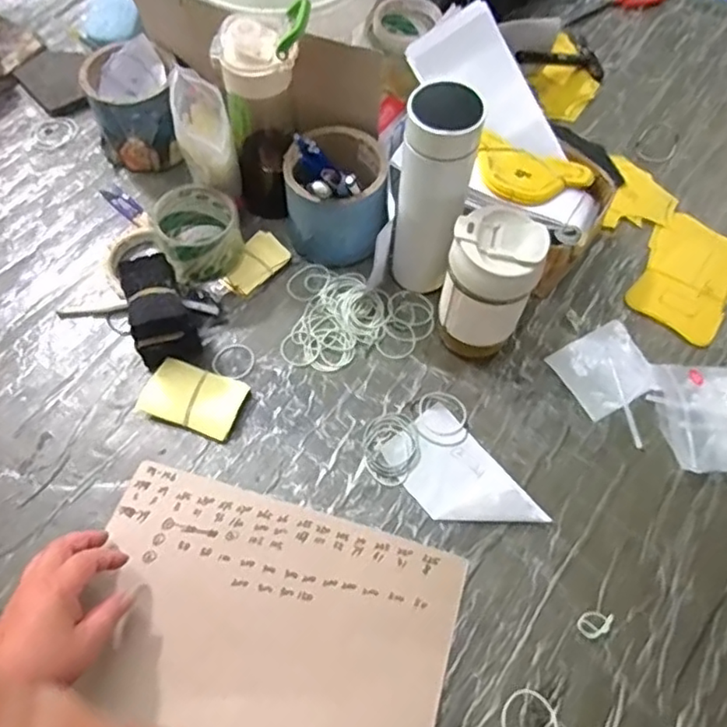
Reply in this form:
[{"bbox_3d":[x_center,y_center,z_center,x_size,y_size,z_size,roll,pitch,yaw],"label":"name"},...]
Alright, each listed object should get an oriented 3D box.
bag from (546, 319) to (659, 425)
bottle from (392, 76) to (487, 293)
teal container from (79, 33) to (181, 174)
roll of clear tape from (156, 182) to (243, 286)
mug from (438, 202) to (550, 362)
[{"bbox_3d":[0.254,0.005,0.647,0.093,0.007,0.083,-27,67,-12],"label":"bag"},{"bbox_3d":[0.066,-0.157,0.585,0.061,0.218,0.069,12,65,6],"label":"bottle"},{"bbox_3d":[-0.271,-0.305,0.736,0.096,0.088,0.116,-11,65,-5],"label":"teal container"},{"bbox_3d":[-0.173,-0.137,0.660,0.080,0.068,0.085,0,64,0],"label":"roll of clear tape"},{"bbox_3d":[0.116,-0.073,0.591,0.077,0.161,0.072,0,64,0],"label":"mug"}]

